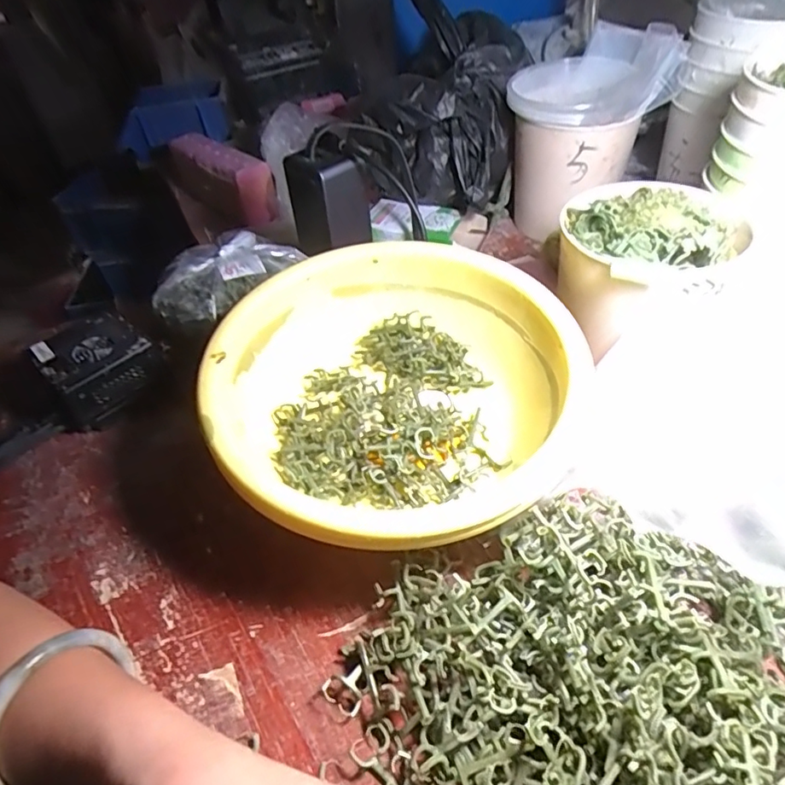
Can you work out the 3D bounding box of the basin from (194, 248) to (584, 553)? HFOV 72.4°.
[{"bbox_3d":[0.000,0.007,0.355,0.220,0.106,0.213,-4,45,4],"label":"basin"}]

